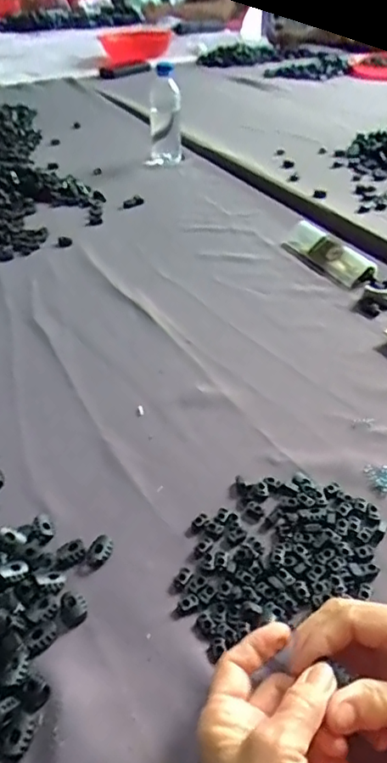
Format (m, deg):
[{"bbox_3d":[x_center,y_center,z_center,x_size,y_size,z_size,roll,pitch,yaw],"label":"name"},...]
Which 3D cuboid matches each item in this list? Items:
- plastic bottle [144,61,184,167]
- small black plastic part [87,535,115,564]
[{"bbox_3d":[-0.060,-0.506,1.063,0.072,0.164,0.077,-7,40,-4],"label":"plastic bottle"},{"bbox_3d":[-0.070,0.127,0.419,0.017,0.008,0.021,22,53,10],"label":"small black plastic part"}]

